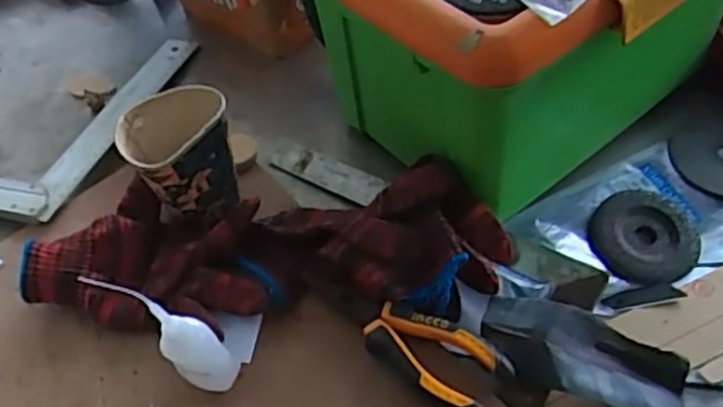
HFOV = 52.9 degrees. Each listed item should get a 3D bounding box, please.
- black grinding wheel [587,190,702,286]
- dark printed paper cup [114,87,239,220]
[{"bbox_3d":[0.208,0.023,0.533,0.074,0.007,0.079,-3,53,4],"label":"black grinding wheel"},{"bbox_3d":[-0.134,-0.034,0.549,0.081,0.075,0.072,-15,51,-4],"label":"dark printed paper cup"}]

